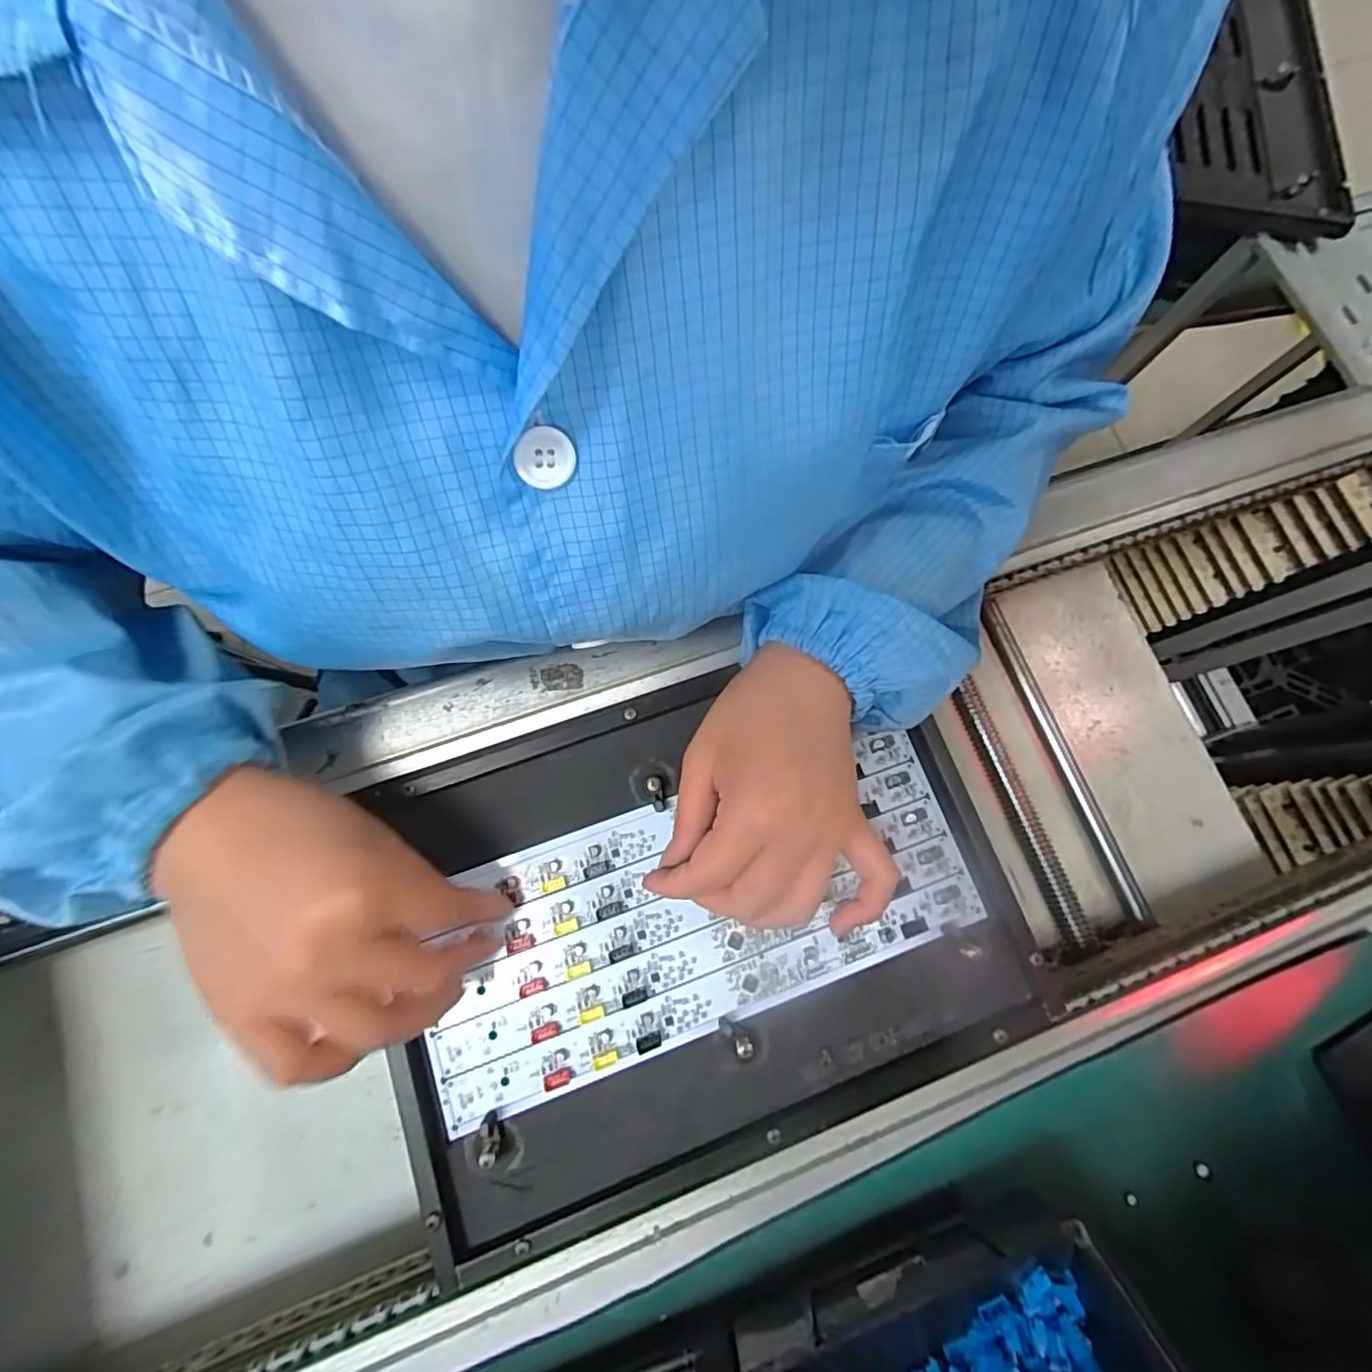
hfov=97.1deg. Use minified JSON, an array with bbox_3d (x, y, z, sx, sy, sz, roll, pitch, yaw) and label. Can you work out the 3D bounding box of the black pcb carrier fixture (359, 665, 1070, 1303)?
[{"bbox_3d":[0.005,0.117,0.326,0.318,0.027,0.229,-18,77,-8],"label":"black pcb carrier fixture"}]

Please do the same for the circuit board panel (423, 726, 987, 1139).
[{"bbox_3d":[0.007,0.119,0.329,0.296,0.007,0.118,-18,79,-7],"label":"circuit board panel"}]

